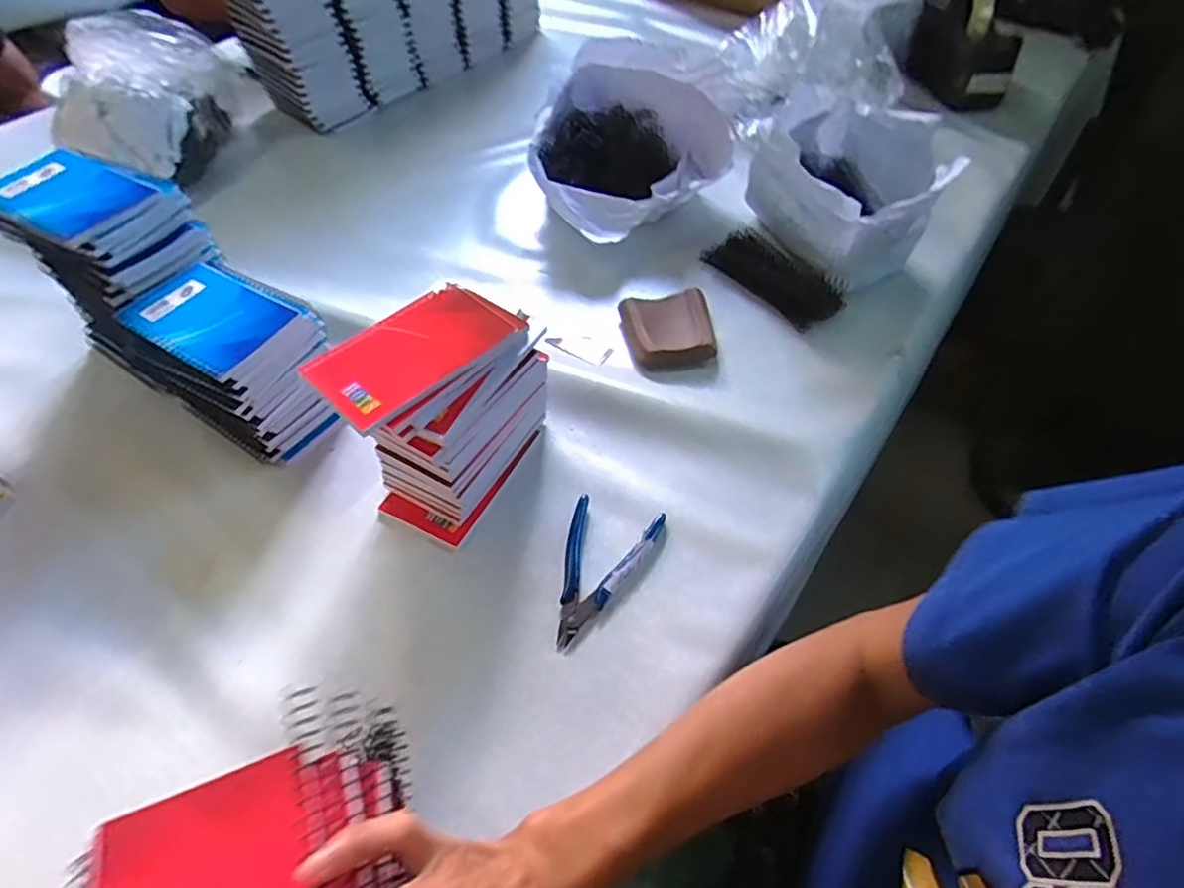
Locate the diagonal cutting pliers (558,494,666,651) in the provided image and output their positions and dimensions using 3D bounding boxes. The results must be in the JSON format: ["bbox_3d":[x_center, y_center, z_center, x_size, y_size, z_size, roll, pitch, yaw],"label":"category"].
[{"bbox_3d":[0.001,0.093,0.457,0.070,0.015,0.120,19,57,15],"label":"diagonal cutting pliers"}]

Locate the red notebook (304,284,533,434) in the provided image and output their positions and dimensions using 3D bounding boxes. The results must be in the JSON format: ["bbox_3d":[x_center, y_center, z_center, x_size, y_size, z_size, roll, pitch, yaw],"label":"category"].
[{"bbox_3d":[-0.123,-0.068,0.426,0.077,0.009,0.140,42,59,20],"label":"red notebook"}]

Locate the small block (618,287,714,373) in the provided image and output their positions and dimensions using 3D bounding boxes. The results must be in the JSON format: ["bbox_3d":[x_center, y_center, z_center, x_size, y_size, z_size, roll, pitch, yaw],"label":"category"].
[{"bbox_3d":[0.078,-0.115,0.605,0.086,0.016,0.097,-8,54,-4],"label":"small block"}]

